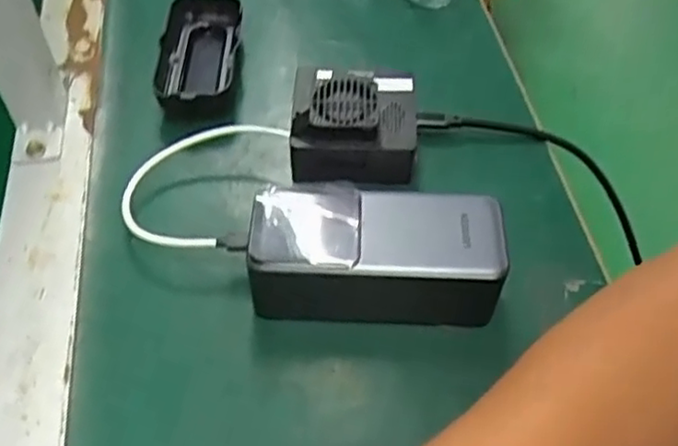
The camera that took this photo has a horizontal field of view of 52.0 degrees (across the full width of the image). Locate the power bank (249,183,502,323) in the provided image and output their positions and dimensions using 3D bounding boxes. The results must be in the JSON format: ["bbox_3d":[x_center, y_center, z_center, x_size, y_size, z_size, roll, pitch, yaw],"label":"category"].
[{"bbox_3d":[0.018,0.017,0.368,0.125,0.055,0.057,1,52,-1],"label":"power bank"}]

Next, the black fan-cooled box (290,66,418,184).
[{"bbox_3d":[0.011,-0.063,0.439,0.078,0.049,0.068,3,52,1],"label":"black fan-cooled box"}]

